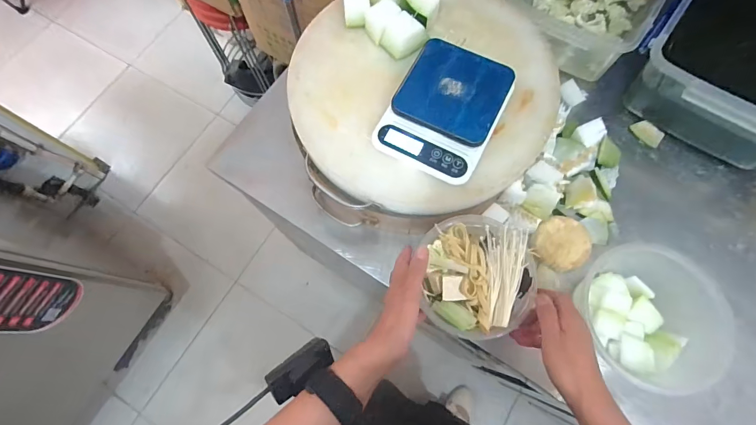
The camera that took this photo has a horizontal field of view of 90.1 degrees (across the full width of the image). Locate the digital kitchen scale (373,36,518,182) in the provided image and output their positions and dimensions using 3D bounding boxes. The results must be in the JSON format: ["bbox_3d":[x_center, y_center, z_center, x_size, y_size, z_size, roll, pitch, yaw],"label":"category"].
[{"bbox_3d":[0.088,-0.135,0.486,0.131,0.027,0.177,27,75,10],"label":"digital kitchen scale"}]

